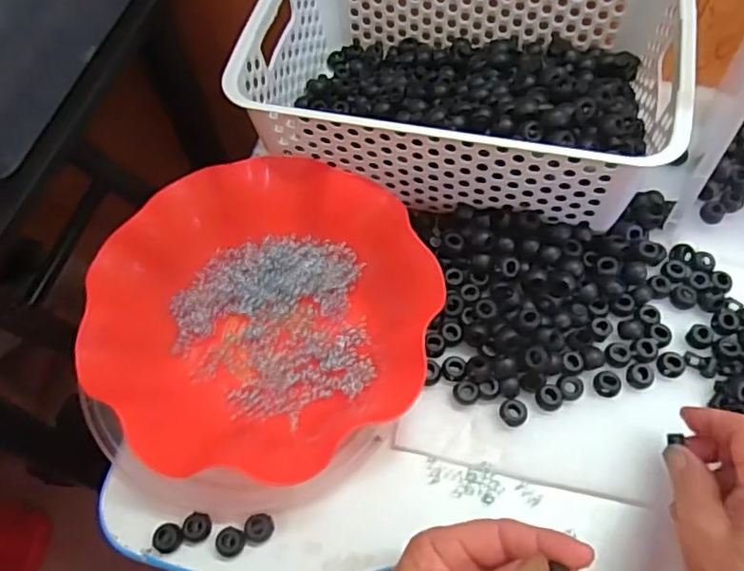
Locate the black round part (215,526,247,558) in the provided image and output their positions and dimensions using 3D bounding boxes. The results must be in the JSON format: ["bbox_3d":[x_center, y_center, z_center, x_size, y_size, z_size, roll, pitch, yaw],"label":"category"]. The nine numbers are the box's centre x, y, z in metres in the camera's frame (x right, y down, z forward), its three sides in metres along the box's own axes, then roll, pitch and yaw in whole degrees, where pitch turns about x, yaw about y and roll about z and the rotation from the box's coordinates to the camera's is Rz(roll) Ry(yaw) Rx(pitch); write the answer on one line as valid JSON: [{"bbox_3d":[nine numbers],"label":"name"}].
[{"bbox_3d":[-0.088,0.160,0.381,0.018,0.008,0.017,-1,62,1],"label":"black round part"}]

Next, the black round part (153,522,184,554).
[{"bbox_3d":[-0.128,0.159,0.384,0.017,0.007,0.017,-1,62,1],"label":"black round part"}]

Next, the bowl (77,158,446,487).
[{"bbox_3d":[-0.073,0.020,0.422,0.217,0.065,0.207,-1,62,1],"label":"bowl"}]

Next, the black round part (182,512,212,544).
[{"bbox_3d":[-0.110,0.153,0.386,0.017,0.008,0.018,-1,62,1],"label":"black round part"}]

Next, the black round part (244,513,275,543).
[{"bbox_3d":[-0.072,0.152,0.385,0.018,0.012,0.017,-1,62,1],"label":"black round part"}]

